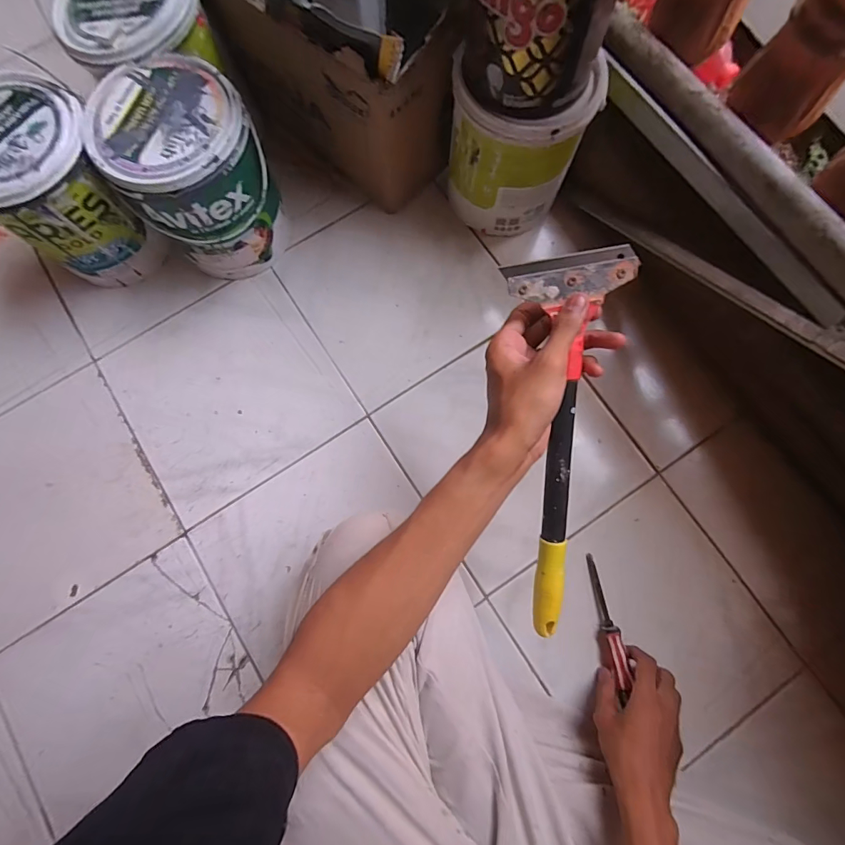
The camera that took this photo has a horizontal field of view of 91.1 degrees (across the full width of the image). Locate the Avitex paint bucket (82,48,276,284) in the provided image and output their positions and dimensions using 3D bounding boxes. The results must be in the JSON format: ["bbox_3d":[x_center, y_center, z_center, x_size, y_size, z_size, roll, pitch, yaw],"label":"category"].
[{"bbox_3d":[-0.293,-0.325,0.562,0.168,0.192,0.167,0,78,0],"label":"Avitex paint bucket"}]

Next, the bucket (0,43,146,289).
[{"bbox_3d":[-0.475,-0.306,0.562,0.163,0.192,0.159,0,78,0],"label":"bucket"}]

